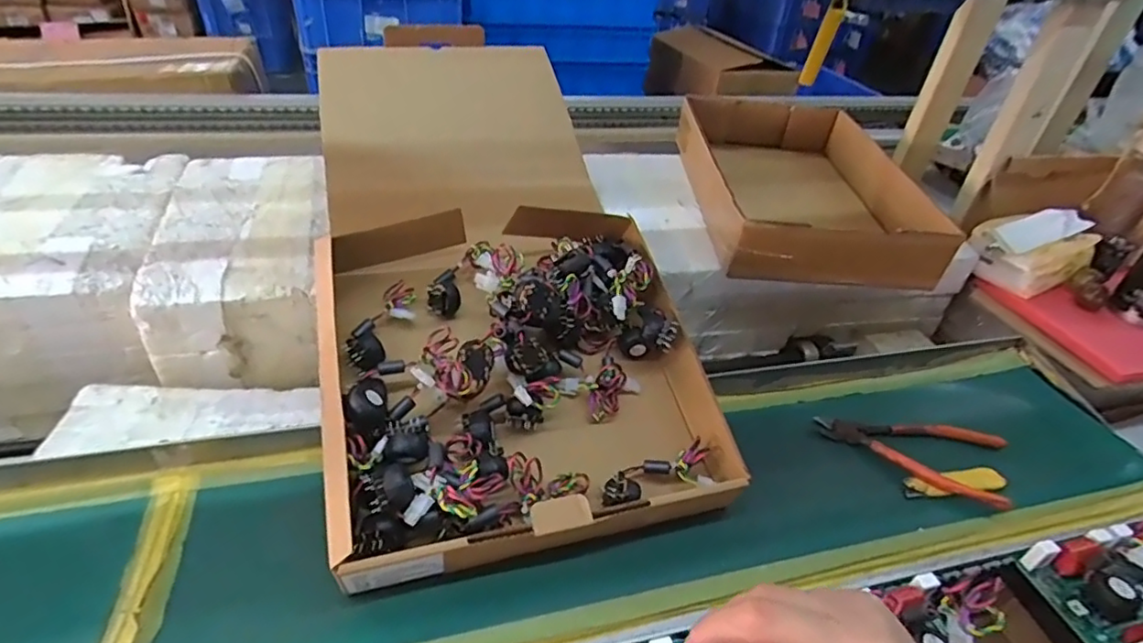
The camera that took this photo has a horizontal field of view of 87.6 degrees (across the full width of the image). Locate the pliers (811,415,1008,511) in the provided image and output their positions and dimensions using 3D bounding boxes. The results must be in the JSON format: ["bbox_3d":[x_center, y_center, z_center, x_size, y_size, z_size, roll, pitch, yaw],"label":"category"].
[{"bbox_3d":[0.297,0.104,0.518,0.147,0.015,0.092,20,39,18],"label":"pliers"}]

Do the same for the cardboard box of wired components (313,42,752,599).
[{"bbox_3d":[-0.081,-0.062,0.568,0.298,0.122,0.567,-3,52,-22],"label":"cardboard box of wired components"}]

